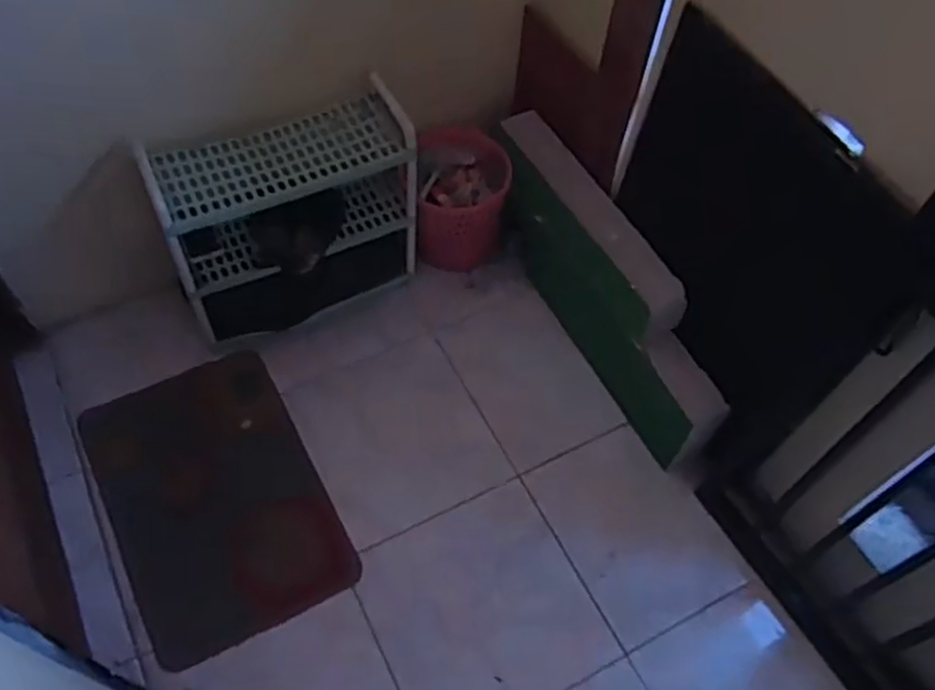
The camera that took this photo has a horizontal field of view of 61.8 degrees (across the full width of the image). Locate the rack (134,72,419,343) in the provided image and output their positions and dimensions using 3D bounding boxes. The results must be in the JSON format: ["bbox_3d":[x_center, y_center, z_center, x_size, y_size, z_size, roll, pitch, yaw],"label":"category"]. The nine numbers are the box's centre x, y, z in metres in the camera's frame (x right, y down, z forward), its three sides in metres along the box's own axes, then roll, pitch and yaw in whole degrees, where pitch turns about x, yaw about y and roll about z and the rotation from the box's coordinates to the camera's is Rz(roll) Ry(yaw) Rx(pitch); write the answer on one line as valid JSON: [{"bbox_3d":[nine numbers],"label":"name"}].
[{"bbox_3d":[-0.357,-0.261,1.649,0.514,0.400,0.242,-21,56,-14],"label":"rack"}]

